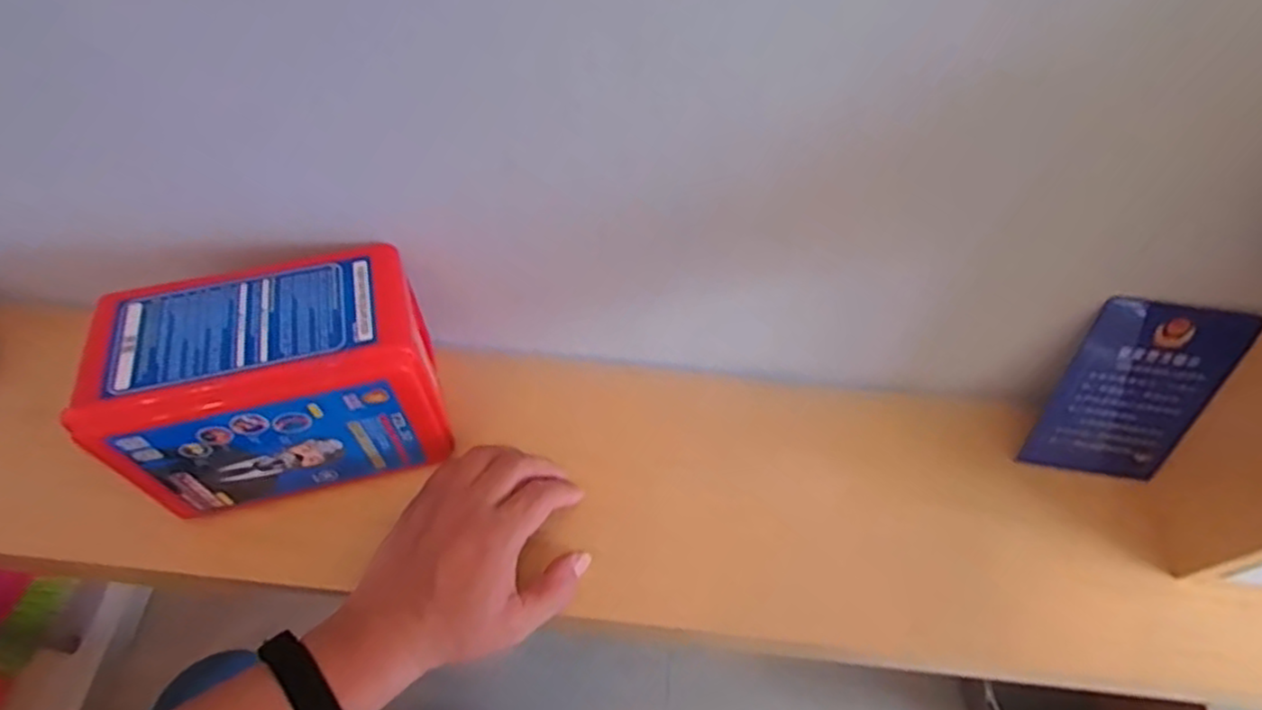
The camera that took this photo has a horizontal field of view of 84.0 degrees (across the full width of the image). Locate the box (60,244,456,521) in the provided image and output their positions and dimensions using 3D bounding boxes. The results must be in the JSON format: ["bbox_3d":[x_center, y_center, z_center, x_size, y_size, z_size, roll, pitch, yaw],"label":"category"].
[{"bbox_3d":[-0.234,0.022,0.485,0.185,0.140,0.111,-12,62,-9],"label":"box"}]

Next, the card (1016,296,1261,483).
[{"bbox_3d":[0.355,0.029,0.496,0.097,0.147,0.008,9,36,3],"label":"card"}]

